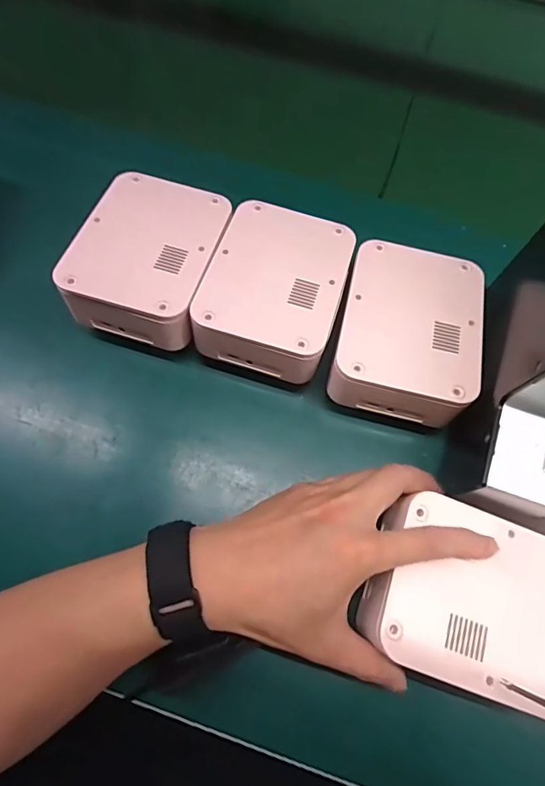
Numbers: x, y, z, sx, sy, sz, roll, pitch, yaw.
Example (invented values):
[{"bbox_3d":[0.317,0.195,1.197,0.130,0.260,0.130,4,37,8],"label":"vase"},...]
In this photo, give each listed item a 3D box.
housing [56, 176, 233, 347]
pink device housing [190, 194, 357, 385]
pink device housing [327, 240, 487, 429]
[{"bbox_3d":[-0.092,-0.107,0.355,0.096,0.042,0.128,14,67,4],"label":"housing"},{"bbox_3d":[0.003,-0.082,0.351,0.096,0.037,0.130,16,68,4],"label":"pink device housing"},{"bbox_3d":[0.101,-0.048,0.342,0.097,0.036,0.128,14,67,4],"label":"pink device housing"}]

